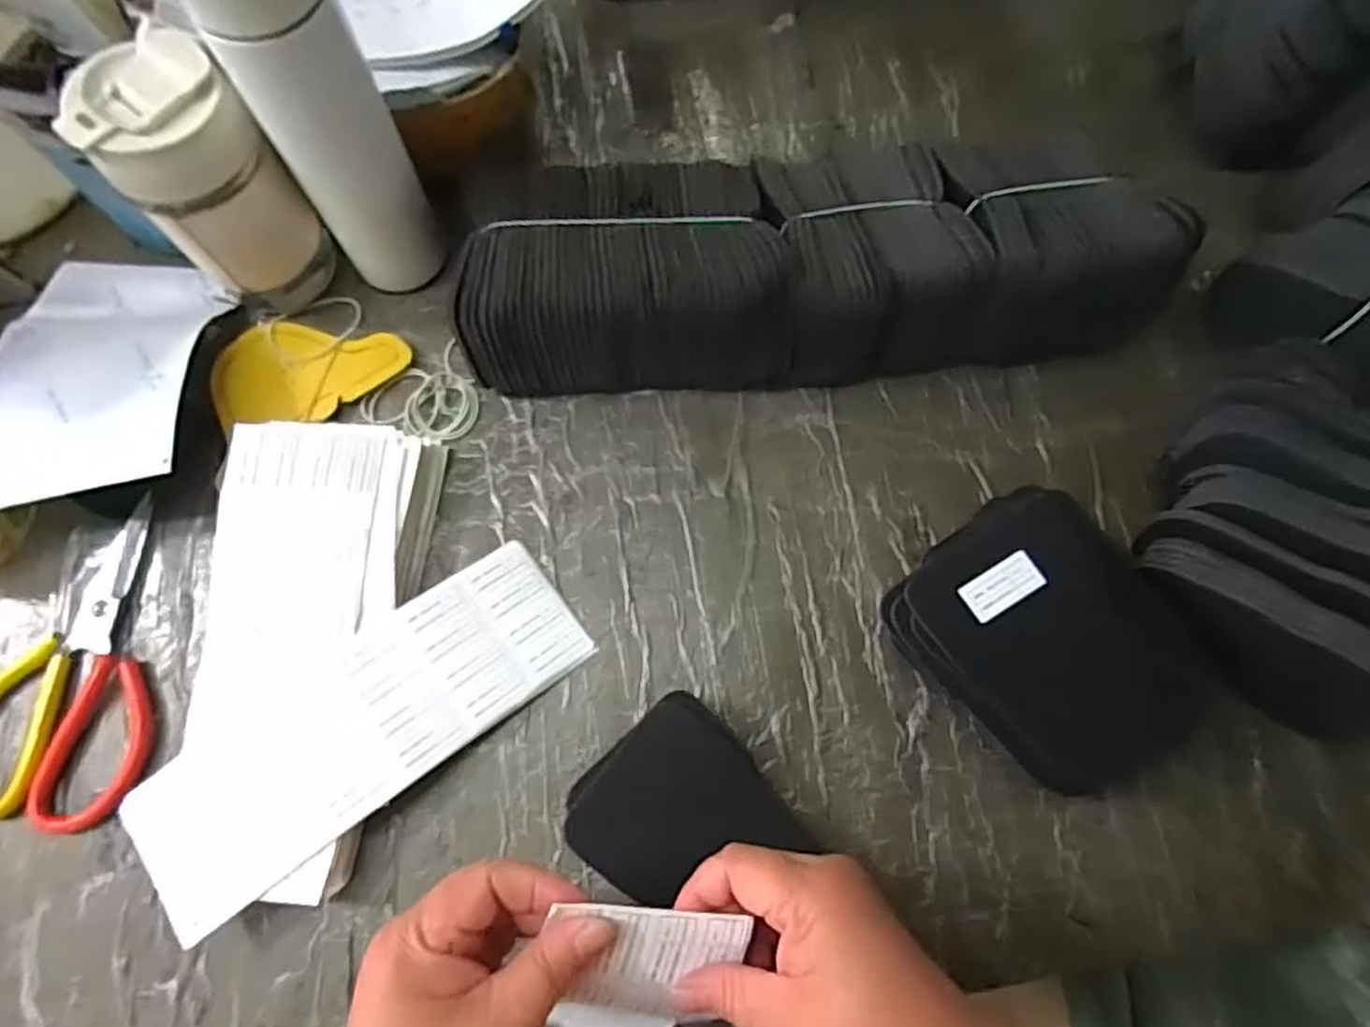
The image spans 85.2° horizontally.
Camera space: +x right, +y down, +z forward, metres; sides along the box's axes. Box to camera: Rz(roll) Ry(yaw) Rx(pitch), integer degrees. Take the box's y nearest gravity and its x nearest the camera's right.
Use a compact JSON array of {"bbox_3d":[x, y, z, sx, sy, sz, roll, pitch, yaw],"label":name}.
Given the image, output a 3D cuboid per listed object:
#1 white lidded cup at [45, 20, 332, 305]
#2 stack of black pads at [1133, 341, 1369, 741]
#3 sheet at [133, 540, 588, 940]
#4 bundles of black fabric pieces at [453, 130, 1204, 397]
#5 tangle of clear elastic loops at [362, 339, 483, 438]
[{"bbox_3d":[-0.280,-0.196,0.447,0.075,0.147,0.069,0,74,-1],"label":"white lidded cup"},{"bbox_3d":[0.347,0.012,0.421,0.141,0.076,0.207,28,76,7],"label":"stack of black pads"},{"bbox_3d":[-0.179,0.119,0.424,0.249,0.033,0.087,-36,78,-10],"label":"sheet"},{"bbox_3d":[0.082,-0.162,0.476,0.431,0.099,0.132,-2,74,-1],"label":"bundles of black fabric pieces"},{"bbox_3d":[-0.172,-0.073,0.497,0.073,0.007,0.062,-37,78,-10],"label":"tangle of clear elastic loops"}]

